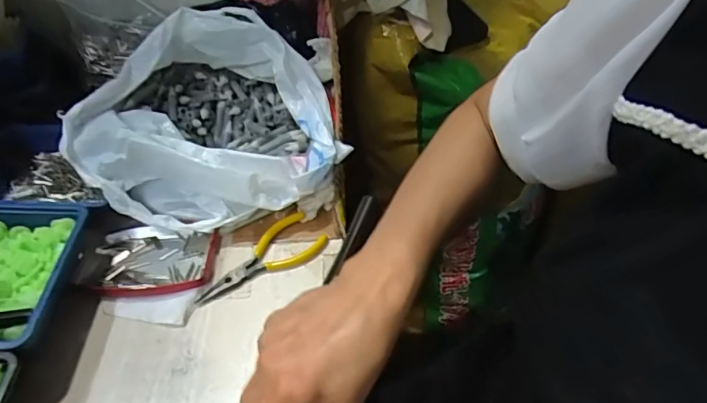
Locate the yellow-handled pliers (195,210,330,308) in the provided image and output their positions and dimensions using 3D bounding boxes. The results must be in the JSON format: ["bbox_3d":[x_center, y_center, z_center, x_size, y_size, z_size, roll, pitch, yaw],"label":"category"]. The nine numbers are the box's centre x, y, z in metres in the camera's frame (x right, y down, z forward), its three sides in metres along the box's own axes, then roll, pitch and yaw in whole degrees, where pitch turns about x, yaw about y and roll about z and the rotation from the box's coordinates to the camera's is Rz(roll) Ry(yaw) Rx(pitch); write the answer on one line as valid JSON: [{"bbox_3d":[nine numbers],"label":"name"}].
[{"bbox_3d":[-0.088,0.053,0.450,0.125,0.013,0.050,-28,50,-22],"label":"yellow-handled pliers"}]

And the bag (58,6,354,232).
[{"bbox_3d":[-0.155,-0.090,0.509,0.251,0.139,0.221,-9,45,-4],"label":"bag"}]

